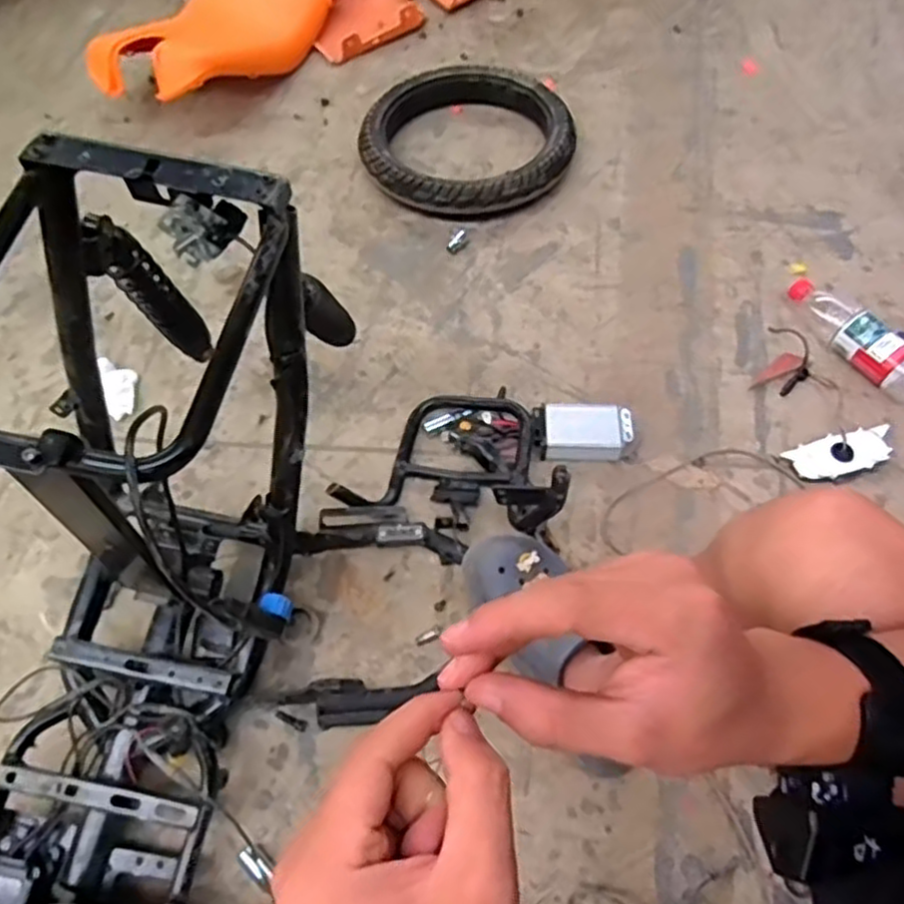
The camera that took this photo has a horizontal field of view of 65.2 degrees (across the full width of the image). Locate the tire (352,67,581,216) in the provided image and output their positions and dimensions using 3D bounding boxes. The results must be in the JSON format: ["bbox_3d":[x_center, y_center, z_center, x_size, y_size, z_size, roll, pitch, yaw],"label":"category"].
[{"bbox_3d":[0.024,-0.539,1.235,0.353,0.068,0.328,-1,60,1],"label":"tire"}]

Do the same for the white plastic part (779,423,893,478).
[{"bbox_3d":[0.510,0.003,0.920,0.137,0.025,0.054,-15,61,-7],"label":"white plastic part"}]

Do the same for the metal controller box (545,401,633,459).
[{"bbox_3d":[0.182,-0.027,0.946,0.117,0.036,0.077,0,60,1],"label":"metal controller box"}]

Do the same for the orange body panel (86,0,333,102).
[{"bbox_3d":[-0.413,-0.898,1.380,0.287,0.145,0.654,19,62,12],"label":"orange body panel"}]

